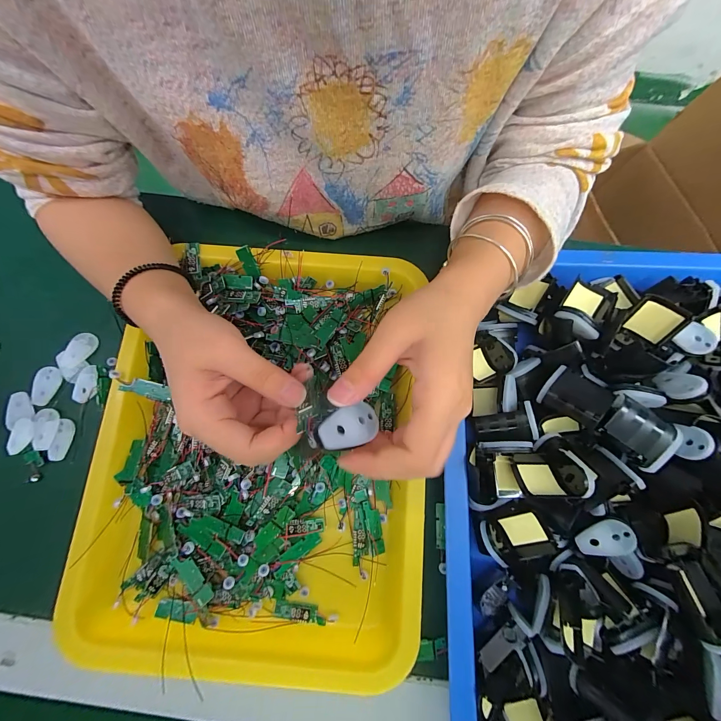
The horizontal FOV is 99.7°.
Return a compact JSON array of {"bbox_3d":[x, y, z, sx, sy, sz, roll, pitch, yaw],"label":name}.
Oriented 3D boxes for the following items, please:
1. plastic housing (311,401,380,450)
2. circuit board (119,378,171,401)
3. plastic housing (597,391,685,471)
[{"bbox_3d":[-0.008,0.036,0.159,0.035,0.013,0.019,-14,68,-34],"label":"plastic housing"},{"bbox_3d":[-0.180,0.024,0.257,0.036,0.005,0.013,21,78,-24],"label":"circuit board"},{"bbox_3d":[0.187,0.049,0.209,0.042,0.022,0.031,41,82,8],"label":"plastic housing"}]

